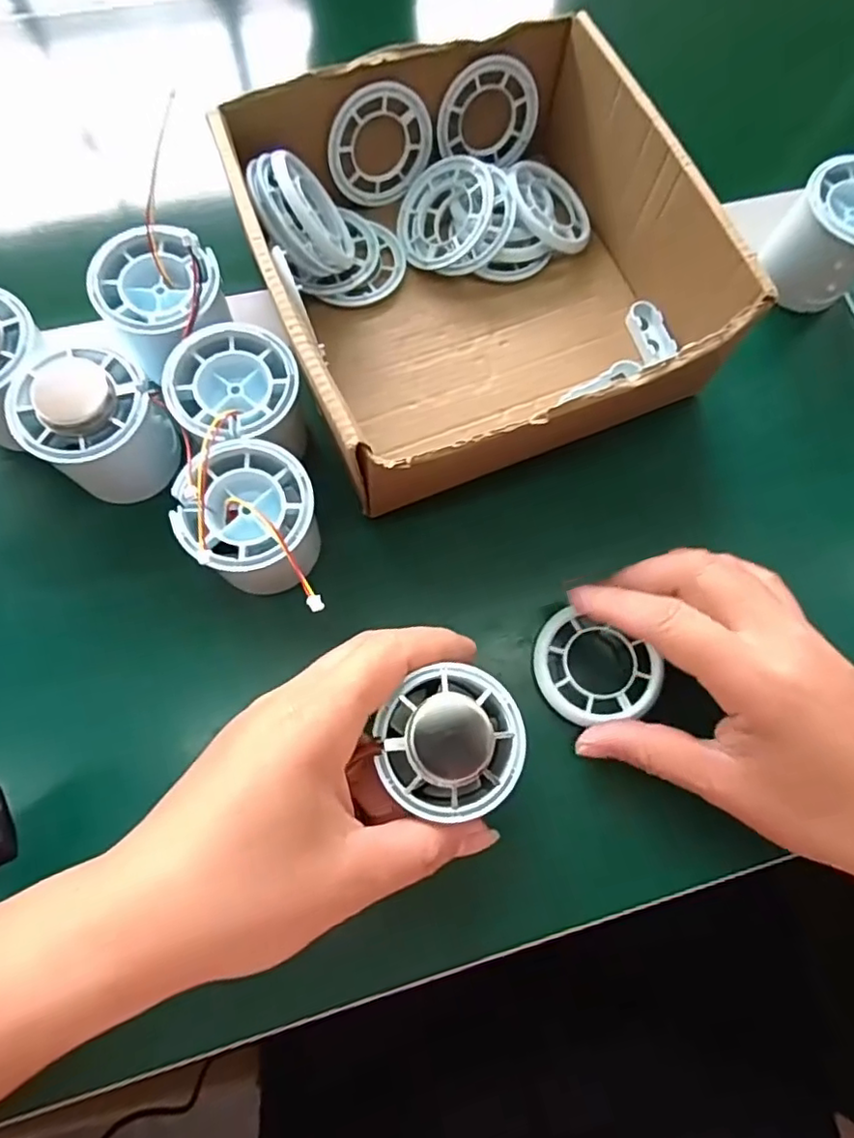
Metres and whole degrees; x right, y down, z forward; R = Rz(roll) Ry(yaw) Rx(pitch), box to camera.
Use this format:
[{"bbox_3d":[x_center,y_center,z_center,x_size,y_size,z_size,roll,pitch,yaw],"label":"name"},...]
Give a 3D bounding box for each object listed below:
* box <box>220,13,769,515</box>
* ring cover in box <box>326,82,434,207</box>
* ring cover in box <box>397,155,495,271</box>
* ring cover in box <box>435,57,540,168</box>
[{"bbox_3d":[0.023,-0.148,0.295,0.192,0.073,0.206,-21,78,-7],"label":"box"},{"bbox_3d":[-0.025,-0.223,0.320,0.057,0.054,0.005,-36,60,18],"label":"ring cover in box"},{"bbox_3d":[0.010,-0.189,0.323,0.055,0.007,0.054,3,94,30],"label":"ring cover in box"},{"bbox_3d":[0.033,-0.248,0.331,0.058,0.051,0.010,-17,59,-7],"label":"ring cover in box"}]

